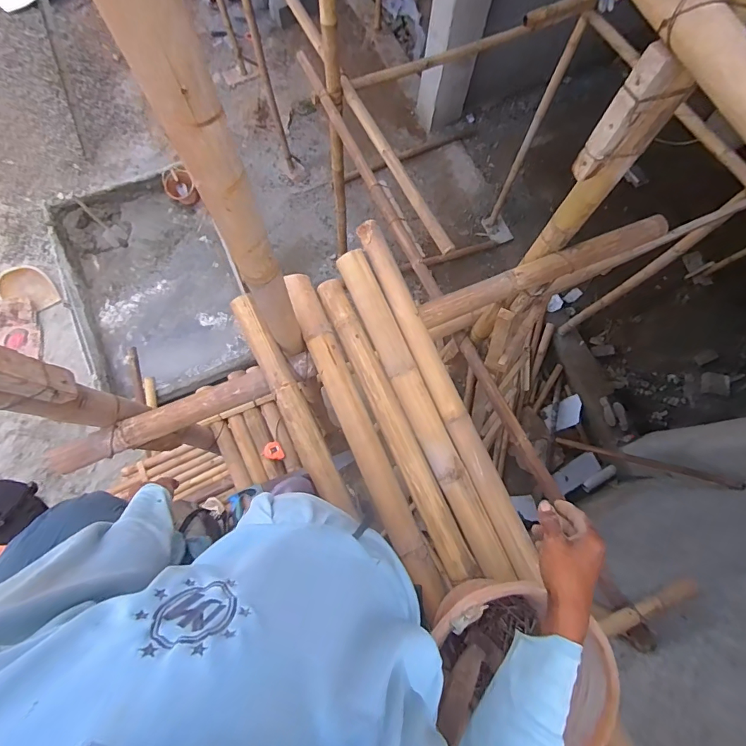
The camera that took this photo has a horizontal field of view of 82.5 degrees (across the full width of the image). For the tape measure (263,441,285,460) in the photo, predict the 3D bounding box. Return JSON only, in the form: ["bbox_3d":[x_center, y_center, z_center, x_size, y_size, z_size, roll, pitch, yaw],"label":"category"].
[{"bbox_3d":[-0.346,0.275,1.501,0.073,0.034,0.060,15,76,2],"label":"tape measure"}]

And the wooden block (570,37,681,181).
[{"bbox_3d":[0.388,-0.395,0.665,0.057,0.225,0.038,34,78,7],"label":"wooden block"}]

